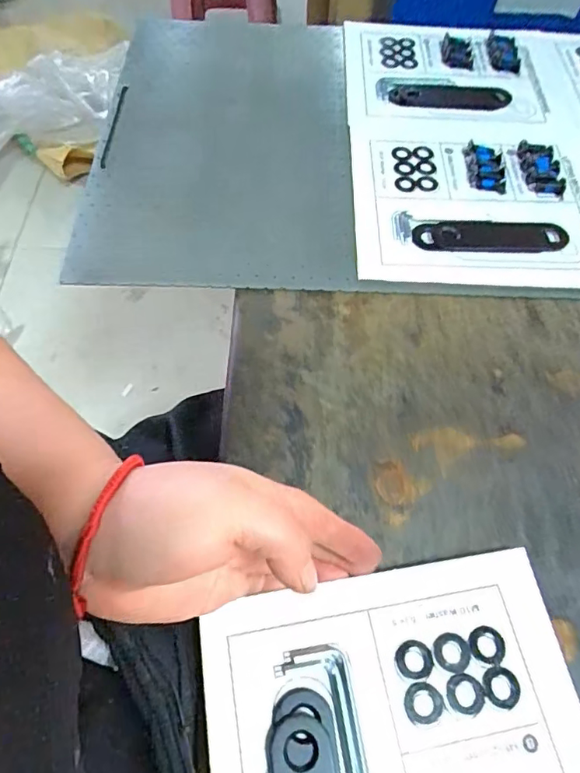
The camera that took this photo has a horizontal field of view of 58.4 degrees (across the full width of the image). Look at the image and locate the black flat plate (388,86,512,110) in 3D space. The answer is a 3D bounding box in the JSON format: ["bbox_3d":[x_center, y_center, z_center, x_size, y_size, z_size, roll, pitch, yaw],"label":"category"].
[{"bbox_3d":[0.165,-0.297,0.534,0.124,0.004,0.042,1,61,0],"label":"black flat plate"}]

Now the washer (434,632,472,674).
[{"bbox_3d":[0.087,0.142,0.276,0.020,0.004,0.019,0,61,0],"label":"washer"}]

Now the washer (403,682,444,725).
[{"bbox_3d":[0.068,0.161,0.264,0.020,0.004,0.018,-15,62,-8],"label":"washer"}]

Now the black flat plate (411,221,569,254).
[{"bbox_3d":[0.166,-0.124,0.427,0.126,0.005,0.032,-2,61,-2],"label":"black flat plate"}]

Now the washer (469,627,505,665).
[{"bbox_3d":[0.106,0.139,0.279,0.019,0.004,0.018,0,61,0],"label":"washer"}]

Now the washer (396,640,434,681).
[{"bbox_3d":[0.066,0.144,0.273,0.019,0.004,0.018,-6,61,-3],"label":"washer"}]

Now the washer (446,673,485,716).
[{"bbox_3d":[0.091,0.158,0.266,0.020,0.004,0.018,7,61,4],"label":"washer"}]

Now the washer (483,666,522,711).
[{"bbox_3d":[0.111,0.156,0.268,0.019,0.004,0.020,0,61,0],"label":"washer"}]

